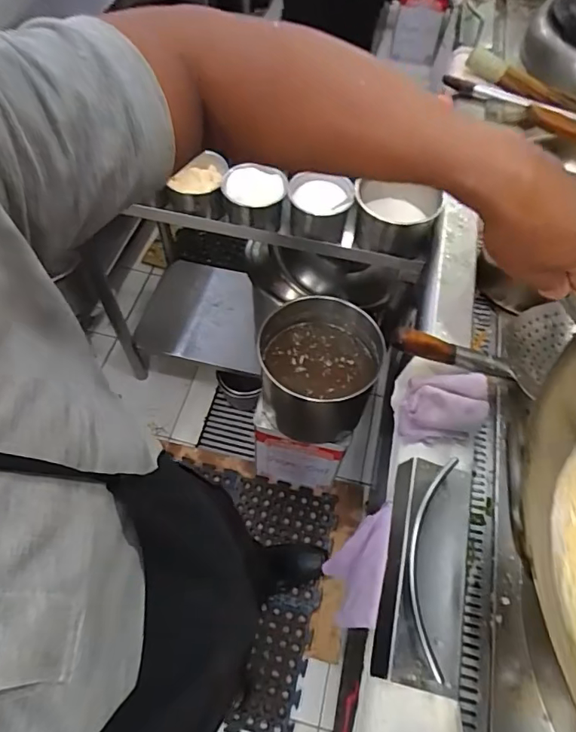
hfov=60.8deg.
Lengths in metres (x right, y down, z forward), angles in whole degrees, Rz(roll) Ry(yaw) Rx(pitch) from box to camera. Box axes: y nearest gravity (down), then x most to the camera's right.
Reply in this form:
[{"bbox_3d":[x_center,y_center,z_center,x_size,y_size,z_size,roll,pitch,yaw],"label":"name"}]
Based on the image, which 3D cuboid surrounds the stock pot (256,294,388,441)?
[{"bbox_3d":[0.070,0.015,1.113,0.259,0.223,0.259,1,58,-2],"label":"stock pot"}]

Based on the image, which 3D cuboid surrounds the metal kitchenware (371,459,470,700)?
[{"bbox_3d":[0.168,0.240,0.586,0.093,0.038,0.249,13,58,6],"label":"metal kitchenware"}]

